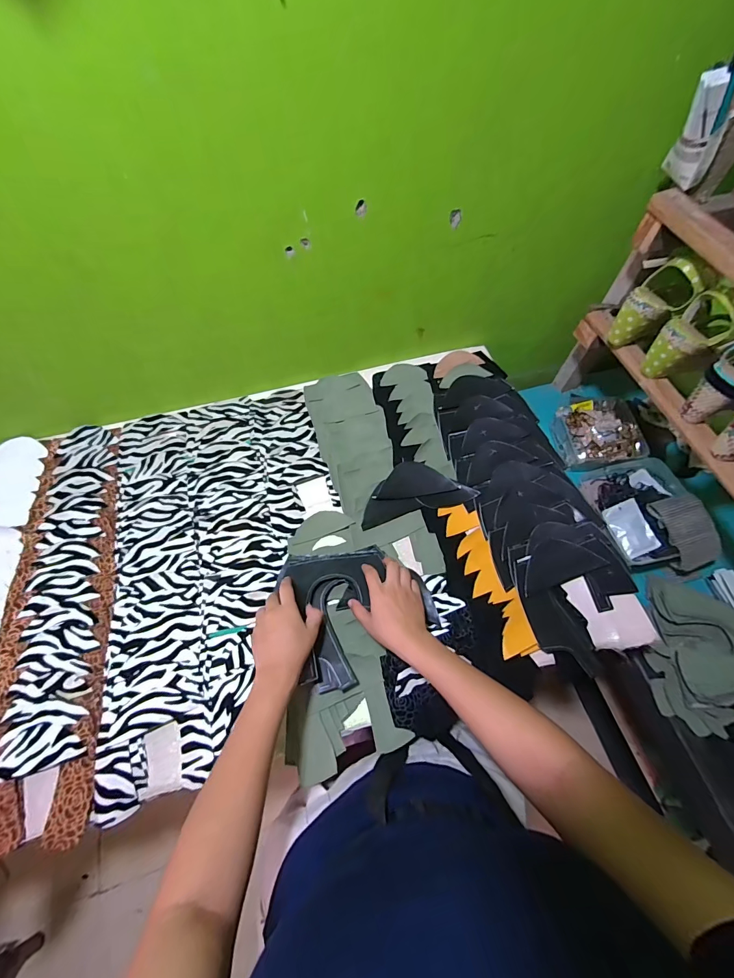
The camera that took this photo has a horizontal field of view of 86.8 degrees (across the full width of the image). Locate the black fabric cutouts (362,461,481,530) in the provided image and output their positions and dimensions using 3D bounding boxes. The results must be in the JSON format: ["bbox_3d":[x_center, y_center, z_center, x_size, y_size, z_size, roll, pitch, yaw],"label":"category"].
[{"bbox_3d":[0.077,-0.005,0.655,0.190,0.016,0.096,-15,64,-8],"label":"black fabric cutouts"}]

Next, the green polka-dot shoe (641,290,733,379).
[{"bbox_3d":[0.507,-0.236,0.598,0.091,0.130,0.084,-38,69,-18],"label":"green polka-dot shoe"}]

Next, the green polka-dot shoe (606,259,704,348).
[{"bbox_3d":[0.467,-0.298,0.632,0.073,0.133,0.082,-34,69,-19],"label":"green polka-dot shoe"}]

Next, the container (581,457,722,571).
[{"bbox_3d":[0.537,0.043,0.740,0.195,0.079,0.233,-10,63,-8],"label":"container"}]

